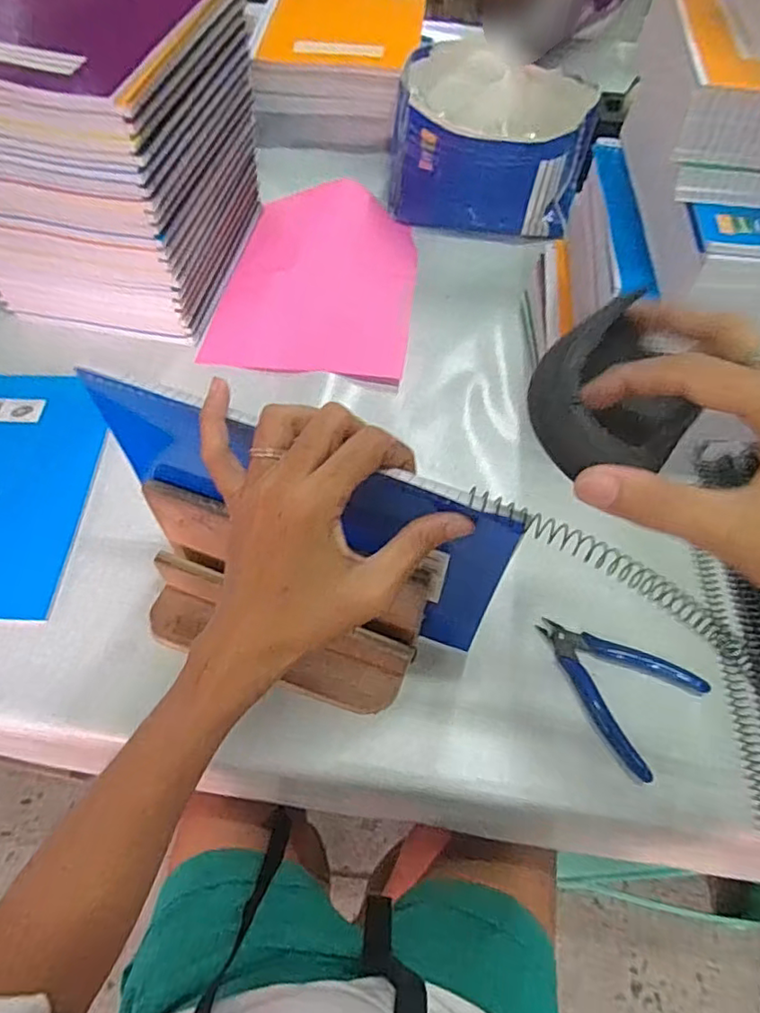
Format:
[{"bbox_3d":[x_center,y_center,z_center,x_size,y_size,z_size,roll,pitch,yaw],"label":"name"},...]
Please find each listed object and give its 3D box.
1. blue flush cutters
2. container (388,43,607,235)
[{"bbox_3d":[0.177,0.129,0.447,0.088,0.015,0.116,-38,67,-22],"label":"blue flush cutters"},{"bbox_3d":[0.131,-0.451,0.715,0.206,0.127,0.211,1,62,-2],"label":"container"}]

